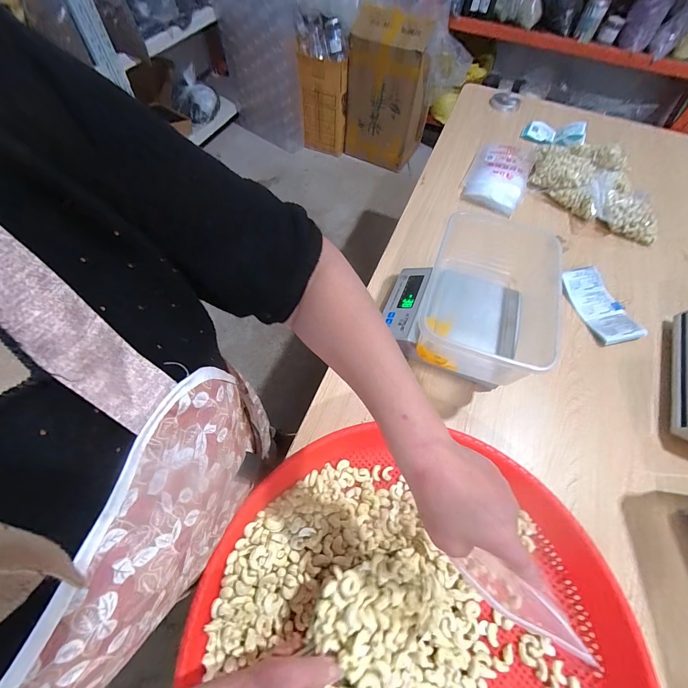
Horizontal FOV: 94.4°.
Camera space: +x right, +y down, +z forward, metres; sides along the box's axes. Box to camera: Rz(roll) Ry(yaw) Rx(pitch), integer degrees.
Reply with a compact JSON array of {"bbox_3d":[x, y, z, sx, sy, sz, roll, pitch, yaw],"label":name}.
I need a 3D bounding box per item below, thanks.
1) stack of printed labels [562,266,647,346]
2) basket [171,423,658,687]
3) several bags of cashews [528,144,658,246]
[{"bbox_3d":[0.538,-0.083,0.672,0.104,0.015,0.181,-16,63,-12],"label":"stack of printed labels"},{"bbox_3d":[0.074,0.351,0.351,0.480,0.085,0.448,16,63,7],"label":"basket"},{"bbox_3d":[0.620,-0.390,0.789,0.177,0.099,0.351,-40,71,-22],"label":"several bags of cashews"}]

